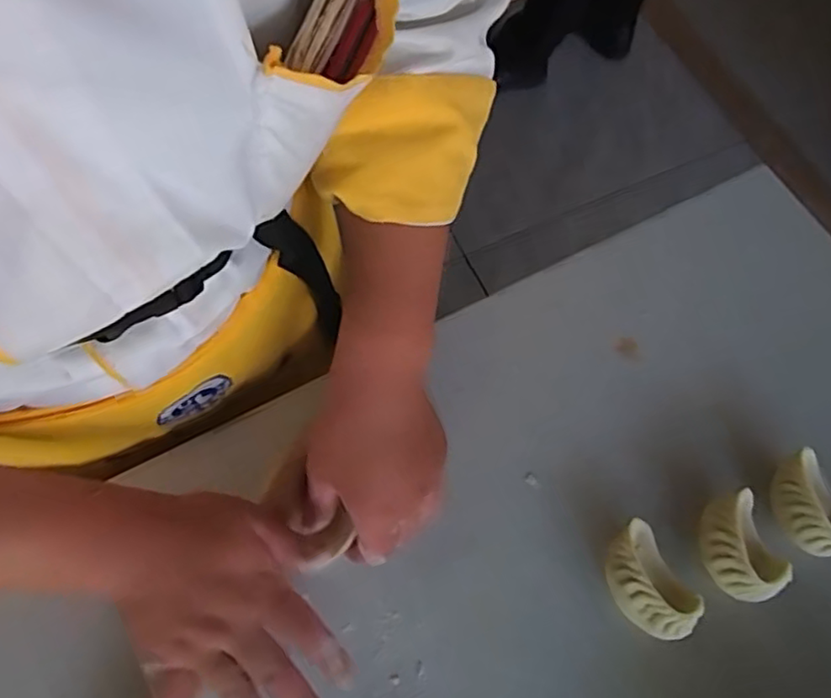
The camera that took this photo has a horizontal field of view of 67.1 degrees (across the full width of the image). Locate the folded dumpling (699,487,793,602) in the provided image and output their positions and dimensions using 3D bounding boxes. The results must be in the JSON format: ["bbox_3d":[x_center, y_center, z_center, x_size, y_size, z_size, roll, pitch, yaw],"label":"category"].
[{"bbox_3d":[0.207,0.128,0.402,0.039,0.033,0.063,-14,67,-6],"label":"folded dumpling"}]

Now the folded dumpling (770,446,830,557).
[{"bbox_3d":[0.258,0.102,0.412,0.041,0.031,0.063,-14,67,-6],"label":"folded dumpling"}]

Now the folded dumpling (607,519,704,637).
[{"bbox_3d":[0.146,0.148,0.396,0.041,0.025,0.068,-24,69,-10],"label":"folded dumpling"}]

